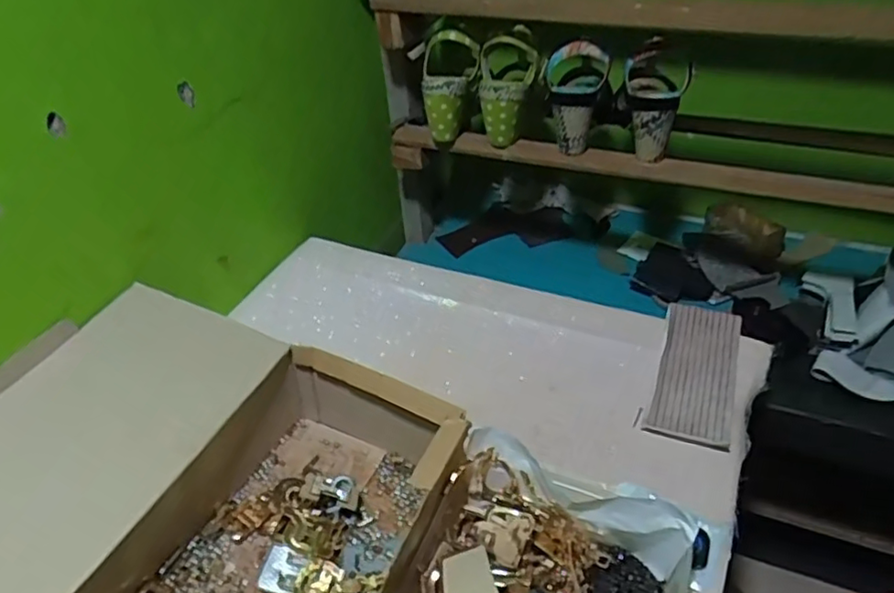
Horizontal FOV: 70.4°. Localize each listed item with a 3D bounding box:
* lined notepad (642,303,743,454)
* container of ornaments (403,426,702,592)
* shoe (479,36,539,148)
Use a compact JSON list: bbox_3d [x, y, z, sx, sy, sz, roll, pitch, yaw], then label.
[{"bbox_3d":[0.269,0.079,0.681,0.080,0.013,0.178,14,49,18],"label":"lined notepad"},{"bbox_3d":[0.075,0.232,0.487,0.206,0.072,0.200,13,43,18],"label":"container of ornaments"},{"bbox_3d":[0.083,-0.282,0.863,0.078,0.128,0.082,3,40,9],"label":"shoe"}]

